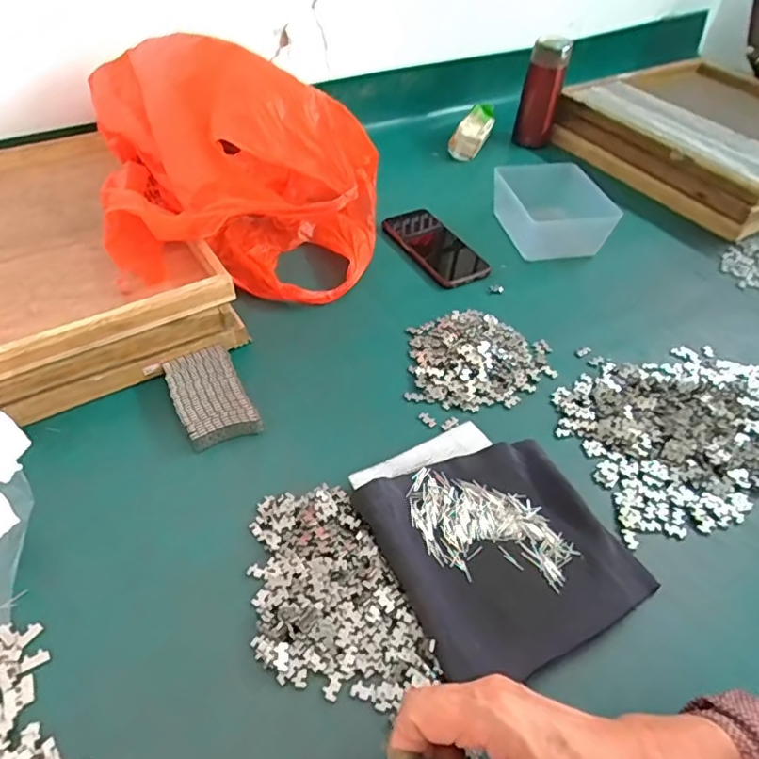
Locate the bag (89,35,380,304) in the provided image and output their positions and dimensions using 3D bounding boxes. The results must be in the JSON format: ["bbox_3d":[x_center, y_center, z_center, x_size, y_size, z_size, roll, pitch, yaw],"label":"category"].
[{"bbox_3d":[-0.171,-0.220,0.623,0.332,0.235,0.278,4,46,-1],"label":"bag"}]

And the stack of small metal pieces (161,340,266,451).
[{"bbox_3d":[-0.166,0.019,0.544,0.064,0.026,0.115,-19,51,-22],"label":"stack of small metal pieces"}]

